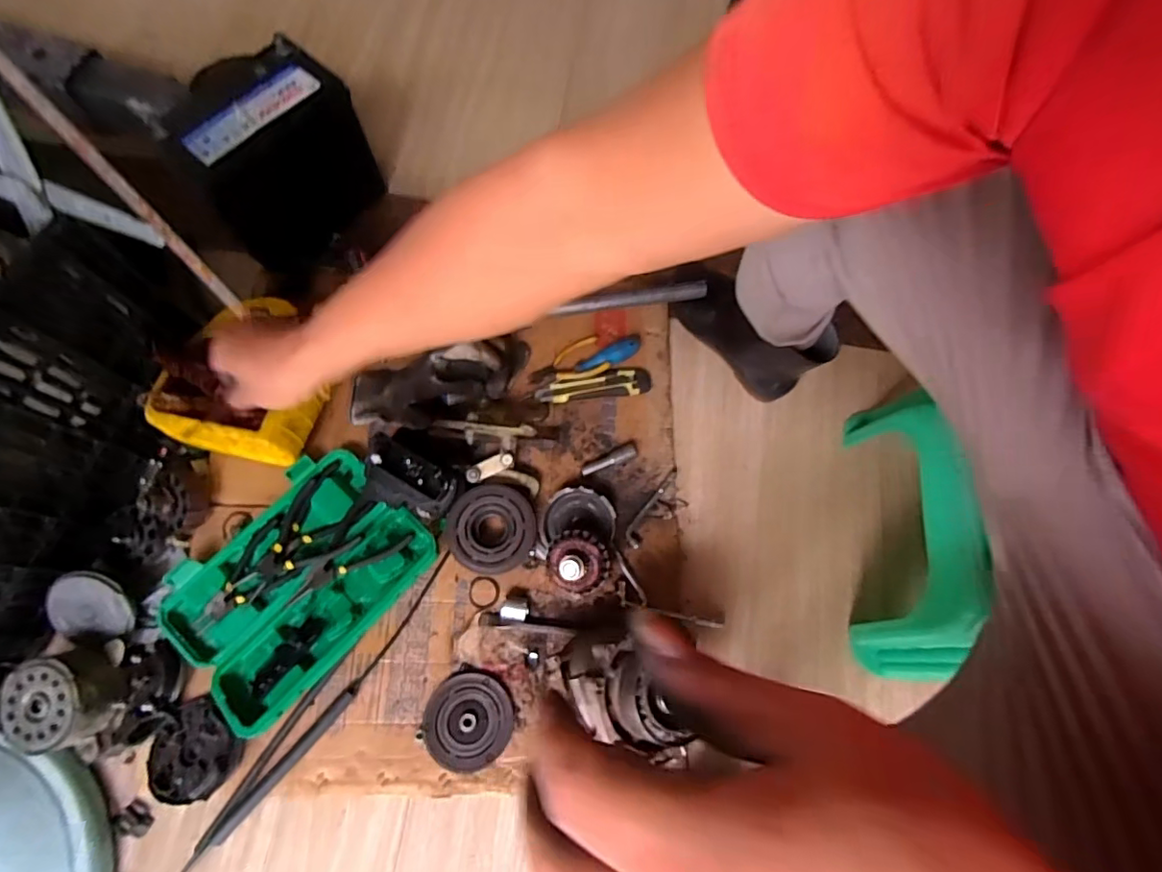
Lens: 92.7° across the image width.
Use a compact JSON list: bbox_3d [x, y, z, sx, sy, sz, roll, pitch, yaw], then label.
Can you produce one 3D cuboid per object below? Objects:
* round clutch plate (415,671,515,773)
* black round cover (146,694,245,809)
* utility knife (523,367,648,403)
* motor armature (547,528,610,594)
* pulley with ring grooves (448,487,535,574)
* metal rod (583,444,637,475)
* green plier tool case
[{"bbox_3d":[-0.135,0.342,0.663,0.102,0.010,0.105,1,72,-2],"label":"round clutch plate"},{"bbox_3d":[-0.445,0.364,0.631,0.097,0.021,0.097,1,72,-2],"label":"black round cover"},{"bbox_3d":[0.013,-0.070,0.797,0.175,0.017,0.039,-8,73,-5],"label":"utility knife"},{"bbox_3d":[-0.003,0.154,0.684,0.074,0.070,0.074,2,71,-1],"label":"motor armature"},{"bbox_3d":[-0.115,0.121,0.718,0.109,0.042,0.107,1,72,-2],"label":"pulley with ring grooves"},{"bbox_3d":[0.041,0.033,0.763,0.081,0.016,0.020,-22,74,-9],"label":"metal rod"},{"bbox_3d":[-0.353,0.176,0.688,0.221,0.039,0.292,43,75,11],"label":"green plier tool case"}]

